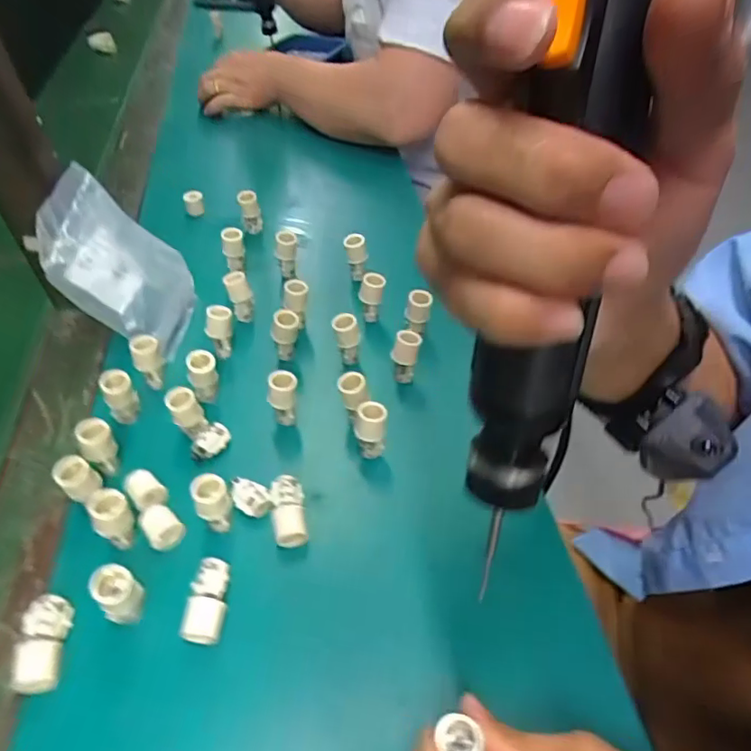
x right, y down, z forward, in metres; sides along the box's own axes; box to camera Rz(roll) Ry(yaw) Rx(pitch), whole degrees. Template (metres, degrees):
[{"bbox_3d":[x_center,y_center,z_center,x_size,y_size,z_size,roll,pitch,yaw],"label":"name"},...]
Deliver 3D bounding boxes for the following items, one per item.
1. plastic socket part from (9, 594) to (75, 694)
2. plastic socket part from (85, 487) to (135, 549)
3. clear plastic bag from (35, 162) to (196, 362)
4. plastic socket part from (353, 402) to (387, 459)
[{"bbox_3d":[-0.175,0.139,0.291,0.019,0.015,0.047,-8,47,-6],"label":"plastic socket part"},{"bbox_3d":[-0.152,0.085,0.325,0.021,0.040,0.019,-33,54,-27],"label":"plastic socket part"},{"bbox_3d":[-0.202,-0.092,0.449,0.022,0.135,0.102,-20,43,39],"label":"clear plastic bag"},{"bbox_3d":[-0.003,0.038,0.374,0.021,0.040,0.018,5,47,6],"label":"plastic socket part"}]

